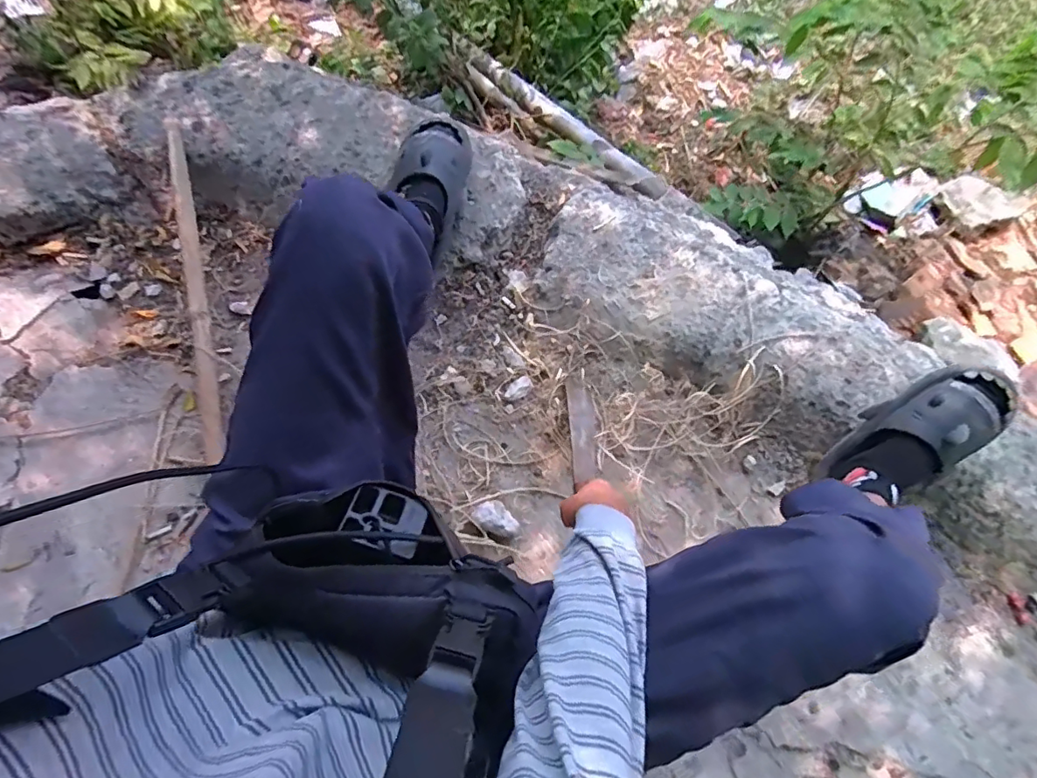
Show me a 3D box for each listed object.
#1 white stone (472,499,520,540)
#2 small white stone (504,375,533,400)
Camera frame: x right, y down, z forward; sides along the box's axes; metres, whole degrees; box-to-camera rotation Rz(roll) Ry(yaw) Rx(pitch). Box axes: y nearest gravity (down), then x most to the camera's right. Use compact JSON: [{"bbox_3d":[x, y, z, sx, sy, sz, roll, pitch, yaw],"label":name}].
[{"bbox_3d":[-0.037,0.211,0.872,0.051,0.044,0.074,-42,77,-13],"label":"white stone"},{"bbox_3d":[-0.001,0.000,0.959,0.051,0.014,0.033,-19,73,-7],"label":"small white stone"}]

